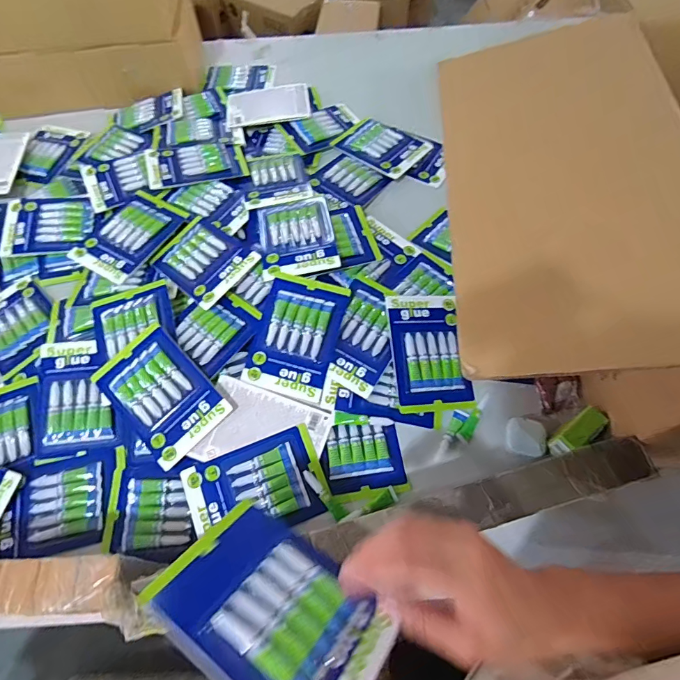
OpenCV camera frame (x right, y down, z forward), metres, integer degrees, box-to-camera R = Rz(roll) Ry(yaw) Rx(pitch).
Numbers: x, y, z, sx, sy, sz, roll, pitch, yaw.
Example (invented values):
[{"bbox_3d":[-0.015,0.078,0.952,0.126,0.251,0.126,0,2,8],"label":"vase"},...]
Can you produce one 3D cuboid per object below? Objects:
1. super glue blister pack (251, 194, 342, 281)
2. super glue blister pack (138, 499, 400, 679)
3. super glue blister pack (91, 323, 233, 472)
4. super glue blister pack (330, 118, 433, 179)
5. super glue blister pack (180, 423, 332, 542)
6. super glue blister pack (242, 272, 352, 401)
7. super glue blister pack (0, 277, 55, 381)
[{"bbox_3d":[-0.073,-0.167,0.665,0.123,0.023,0.160,-12,62,0],"label":"super glue blister pack"},{"bbox_3d":[-0.047,0.199,0.321,0.166,0.018,0.115,23,31,24],"label":"super glue blister pack"},{"bbox_3d":[-0.240,0.070,0.563,0.115,0.014,0.167,-44,80,-9],"label":"super glue blister pack"},{"bbox_3d":[0.080,-0.383,0.826,0.171,0.017,0.128,36,70,18],"label":"super glue blister pack"},{"bbox_3d":[-0.105,0.187,0.532,0.168,0.019,0.111,-21,64,-8],"label":"super glue blister pack"},{"bbox_3d":[-0.063,-0.008,0.599,0.114,0.015,0.171,14,80,6],"label":"super glue blister pack"},{"bbox_3d":[-0.508,-0.026,0.661,0.161,0.017,0.115,41,72,20],"label":"super glue blister pack"}]

